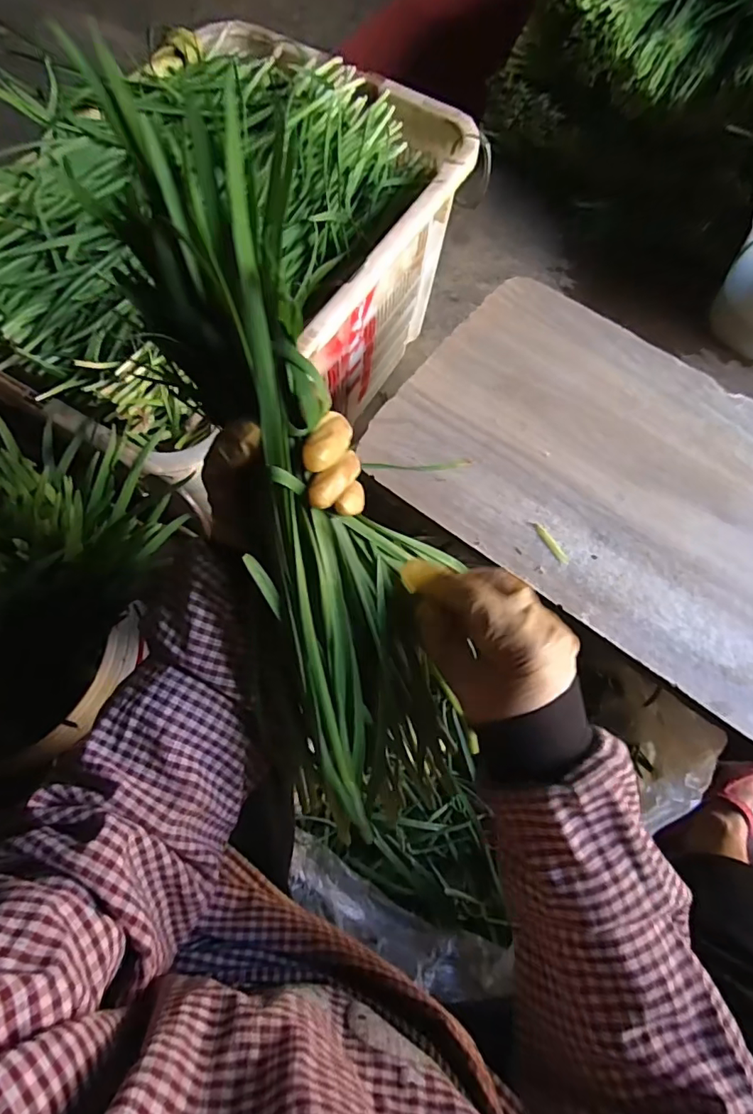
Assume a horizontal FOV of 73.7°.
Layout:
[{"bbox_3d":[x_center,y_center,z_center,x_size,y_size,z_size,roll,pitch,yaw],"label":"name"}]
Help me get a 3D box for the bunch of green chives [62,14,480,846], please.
[{"bbox_3d":[-0.049,-0.046,0.291,0.110,0.054,0.417,-19,101,-7],"label":"bunch of green chives"}]

